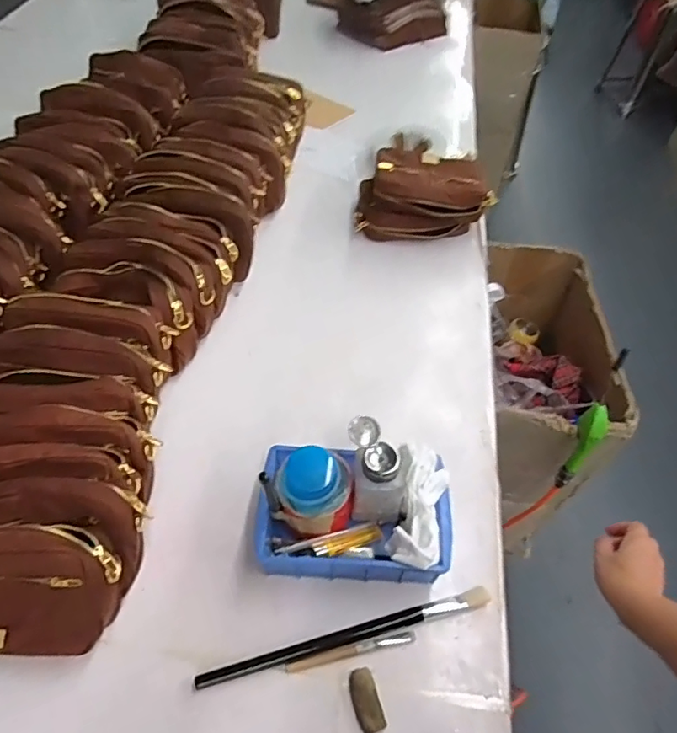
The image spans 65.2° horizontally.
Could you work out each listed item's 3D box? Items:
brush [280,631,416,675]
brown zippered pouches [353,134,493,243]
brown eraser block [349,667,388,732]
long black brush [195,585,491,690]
[{"bbox_3d":[0.011,0.278,0.518,0.130,0.004,0.013,-10,53,-9],"label":"brush"},{"bbox_3d":[0.144,-0.299,0.917,0.221,0.111,0.159,0,52,-2],"label":"brown zippered pouches"},{"bbox_3d":[0.026,0.310,0.493,0.024,0.004,0.051,-14,54,-12],"label":"brown eraser block"},{"bbox_3d":[0.012,0.268,0.528,0.296,0.008,0.018,-12,54,-11],"label":"long black brush"}]

